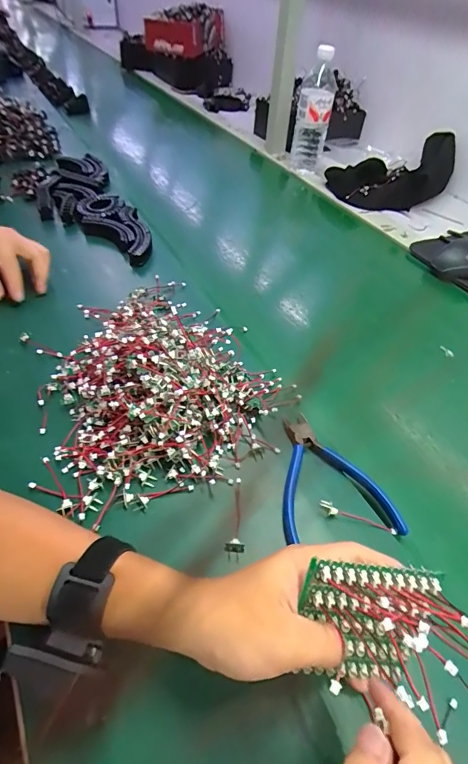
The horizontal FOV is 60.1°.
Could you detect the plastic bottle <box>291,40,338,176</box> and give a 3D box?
[{"bbox_3d":[0.173,-0.579,0.874,0.070,0.216,0.064,7,46,0],"label":"plastic bottle"}]

